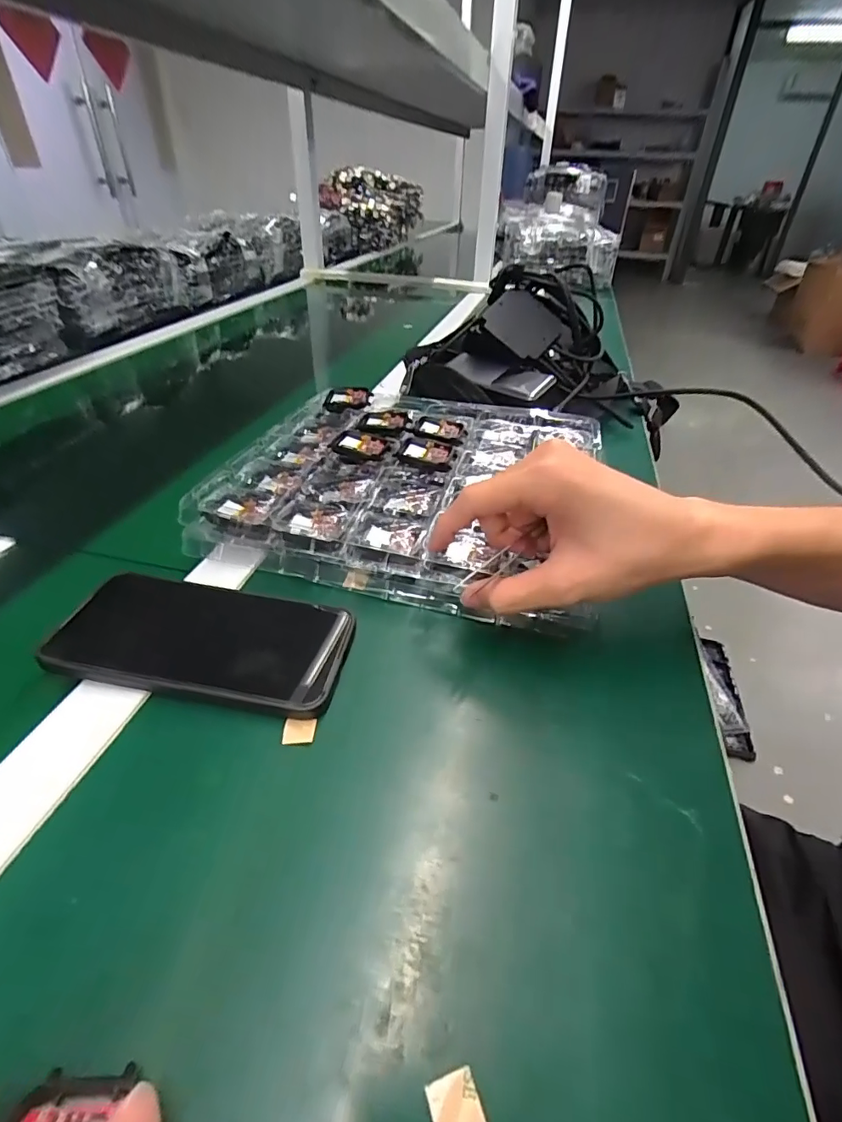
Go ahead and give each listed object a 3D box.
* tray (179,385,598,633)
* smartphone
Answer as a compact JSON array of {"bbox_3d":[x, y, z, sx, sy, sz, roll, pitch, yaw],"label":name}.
[{"bbox_3d":[-0.007,-0.072,0.427,0.283,0.033,0.266,13,43,8],"label":"tray"},{"bbox_3d":[-0.124,0.042,0.295,0.161,0.012,0.079,7,37,7],"label":"smartphone"}]

